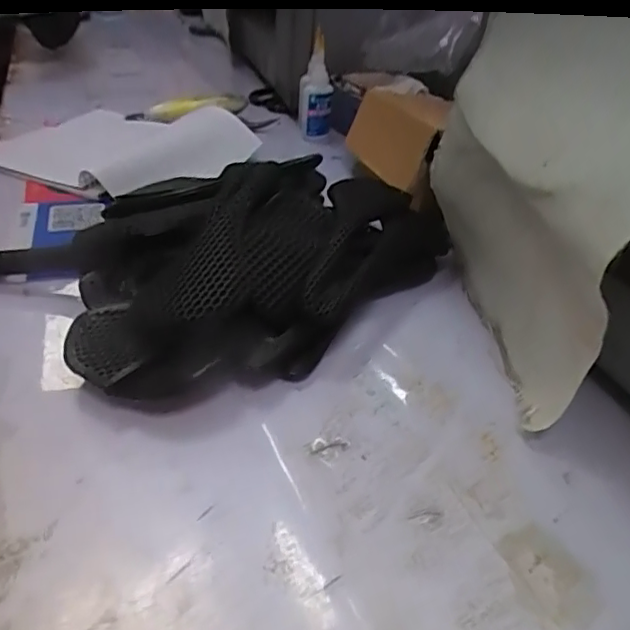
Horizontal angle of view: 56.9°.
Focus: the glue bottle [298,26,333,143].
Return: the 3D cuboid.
[{"bbox_3d":[0.002,-0.299,0.778,0.046,0.123,0.036,2,36,-1],"label":"glue bottle"}]

